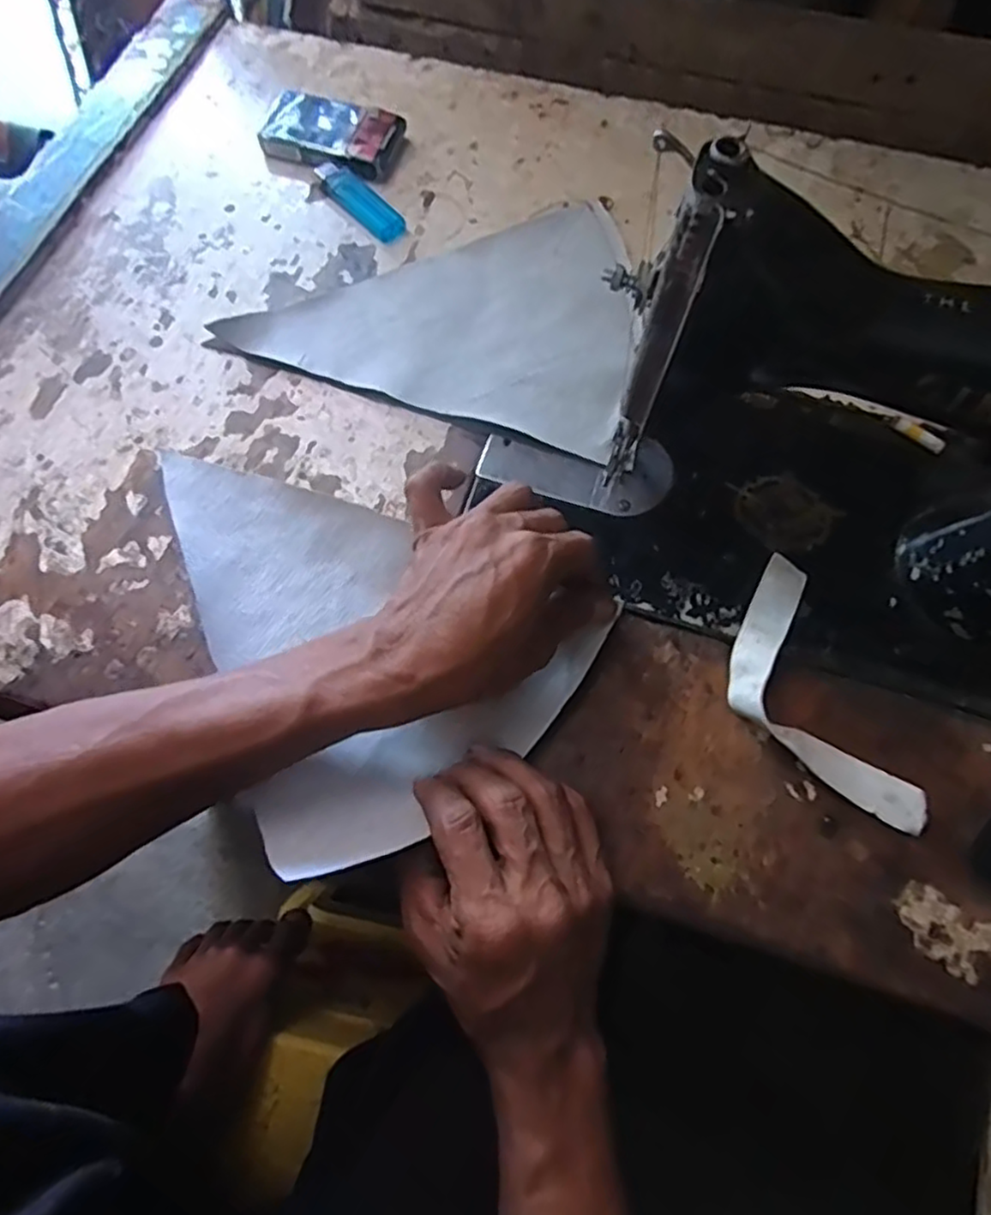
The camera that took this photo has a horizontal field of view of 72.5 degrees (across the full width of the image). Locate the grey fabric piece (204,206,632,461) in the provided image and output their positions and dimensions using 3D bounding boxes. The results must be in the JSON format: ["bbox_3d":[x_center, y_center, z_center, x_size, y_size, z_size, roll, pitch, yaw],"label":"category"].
[{"bbox_3d":[-0.026,-0.216,0.466,0.259,0.007,0.186,19,70,6],"label":"grey fabric piece"}]

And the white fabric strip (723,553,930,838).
[{"bbox_3d":[0.165,0.047,0.365,0.071,0.020,0.156,-14,70,-6],"label":"white fabric strip"}]

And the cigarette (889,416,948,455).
[{"bbox_3d":[0.269,-0.110,0.431,0.034,0.008,0.006,40,74,13],"label":"cigarette"}]

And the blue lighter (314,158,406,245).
[{"bbox_3d":[-0.101,-0.302,0.501,0.025,0.012,0.089,-43,75,-15],"label":"blue lighter"}]

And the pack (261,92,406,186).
[{"bbox_3d":[-0.124,-0.364,0.520,0.111,0.020,0.065,21,70,7],"label":"pack"}]

